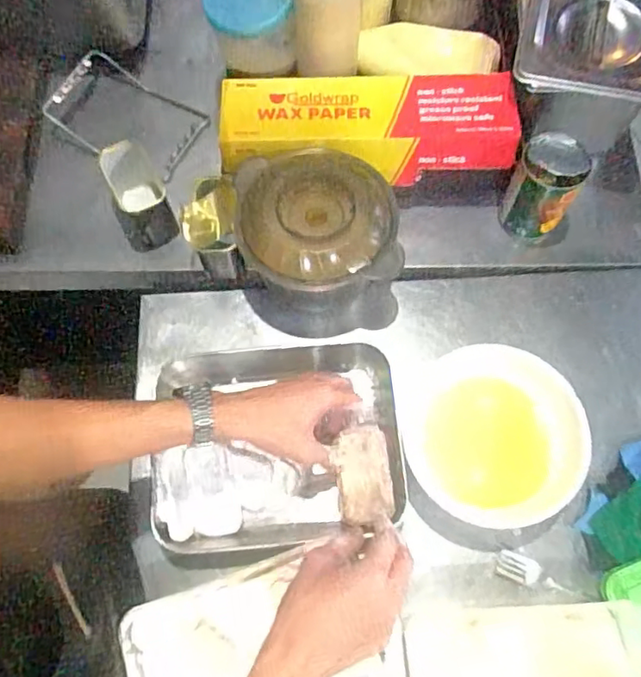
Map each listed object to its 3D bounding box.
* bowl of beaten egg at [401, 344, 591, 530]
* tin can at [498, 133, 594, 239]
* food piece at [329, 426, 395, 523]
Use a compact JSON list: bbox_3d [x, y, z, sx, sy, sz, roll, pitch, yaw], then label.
[{"bbox_3d":[0.170,0.098,0.598,0.171,0.086,0.157,0,70,1],"label":"bowl of beaten egg"},{"bbox_3d":[0.258,-0.174,0.690,0.070,0.123,0.075,0,70,1],"label":"tin can"},{"bbox_3d":[0.044,0.138,0.595,0.052,0.010,0.092,-8,70,-2],"label":"food piece"}]

